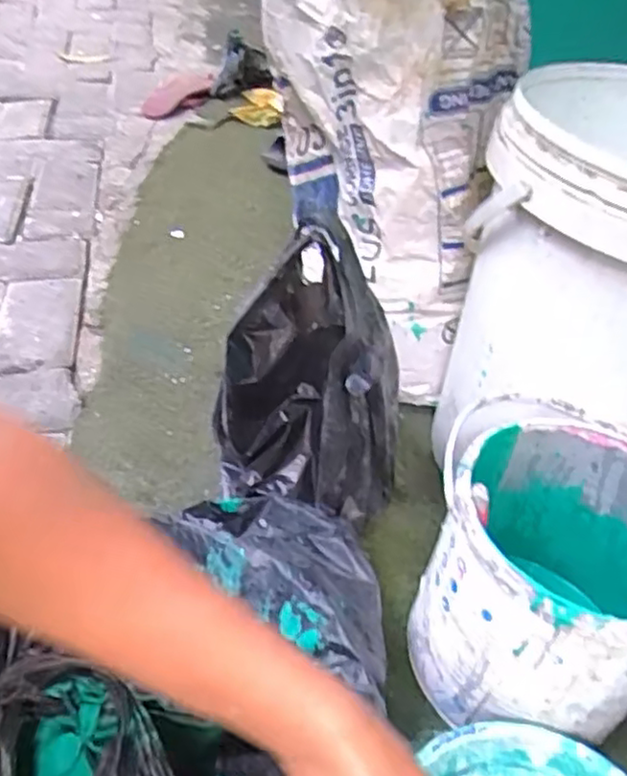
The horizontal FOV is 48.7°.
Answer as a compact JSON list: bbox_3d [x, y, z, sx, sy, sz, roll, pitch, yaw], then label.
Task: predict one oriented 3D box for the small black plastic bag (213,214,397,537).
[{"bbox_3d":[0.005,0.002,0.616,0.163,0.264,0.139,12,40,1],"label":"small black plastic bag"}]

